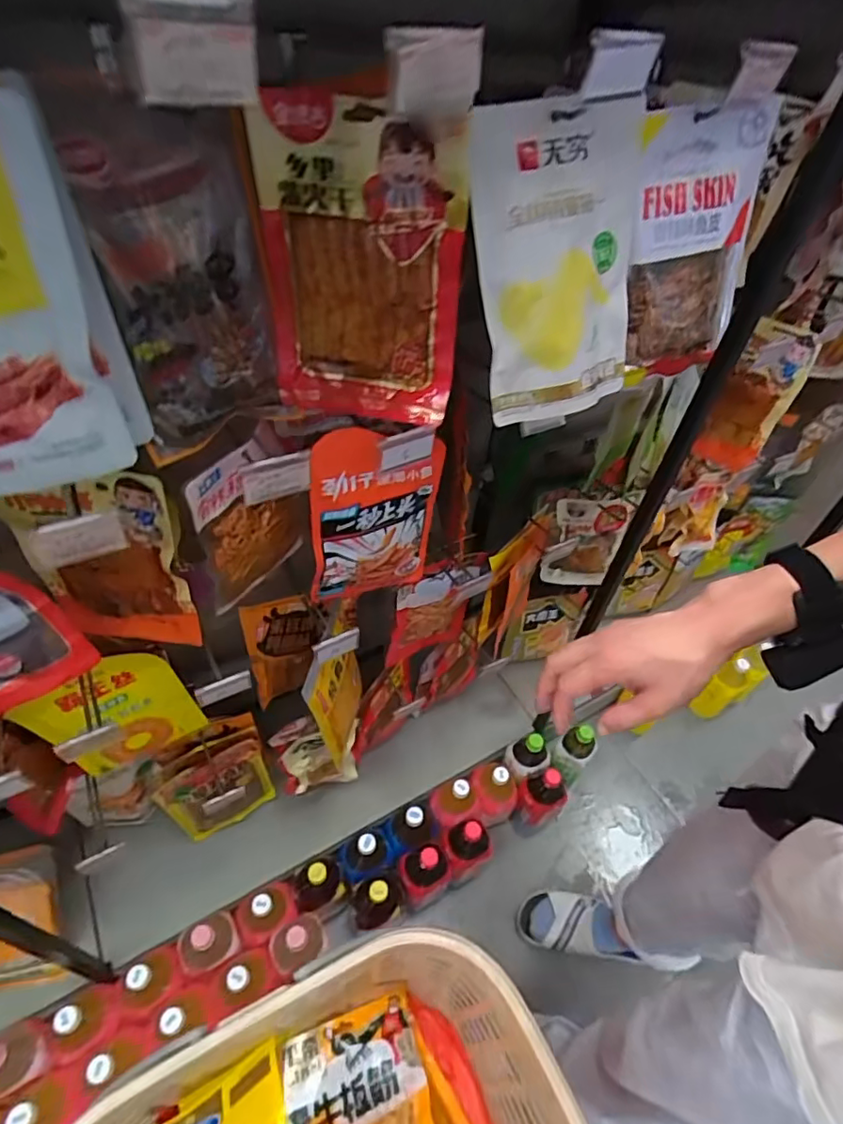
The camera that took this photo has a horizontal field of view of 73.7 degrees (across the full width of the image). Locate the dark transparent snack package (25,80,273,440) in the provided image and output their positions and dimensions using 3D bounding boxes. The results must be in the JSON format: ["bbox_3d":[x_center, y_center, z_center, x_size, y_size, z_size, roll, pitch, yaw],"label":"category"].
[{"bbox_3d":[-0.192,-0.232,0.464,0.127,0.253,0.033,-26,44,-24],"label":"dark transparent snack package"}]

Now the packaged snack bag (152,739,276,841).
[{"bbox_3d":[-0.347,0.396,0.969,0.161,0.237,0.028,-26,55,-28],"label":"packaged snack bag"}]

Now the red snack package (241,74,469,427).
[{"bbox_3d":[-0.053,-0.242,0.478,0.168,0.241,0.043,11,47,4],"label":"red snack package"}]

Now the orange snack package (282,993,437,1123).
[{"bbox_3d":[-0.040,0.551,0.510,0.144,0.029,0.233,4,49,-34],"label":"orange snack package"}]

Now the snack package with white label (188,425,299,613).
[{"bbox_3d":[-0.184,-0.046,0.618,0.026,0.198,0.138,29,50,20],"label":"snack package with white label"}]

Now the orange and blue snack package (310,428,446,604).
[{"bbox_3d":[-0.051,-0.047,0.650,0.149,0.239,0.017,-14,50,-19],"label":"orange and blue snack package"}]

